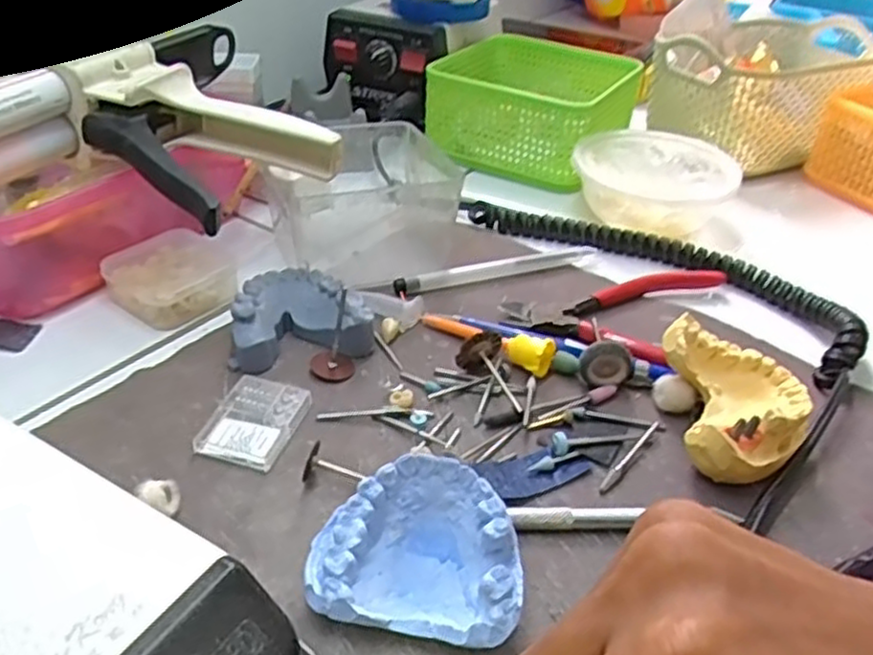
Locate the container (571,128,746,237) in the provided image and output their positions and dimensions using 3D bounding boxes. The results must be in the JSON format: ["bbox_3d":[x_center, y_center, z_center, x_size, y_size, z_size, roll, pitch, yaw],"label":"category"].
[{"bbox_3d":[0.142,-0.093,0.495,0.099,0.041,0.099,2,36,-2],"label":"container"}]

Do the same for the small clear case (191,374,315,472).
[{"bbox_3d":[-0.078,0.039,0.320,0.036,0.007,0.047,12,37,11],"label":"small clear case"}]

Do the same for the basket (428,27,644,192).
[{"bbox_3d":[0.076,-0.171,0.576,0.133,0.062,0.138,23,41,25],"label":"basket"}]

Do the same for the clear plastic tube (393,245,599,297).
[{"bbox_3d":[0.036,-0.034,0.431,0.124,0.008,0.010,-11,39,-19],"label":"clear plastic tube"}]

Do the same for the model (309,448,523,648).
[{"bbox_3d":[-0.005,0.075,0.252,0.068,0.035,0.052,9,37,8],"label":"model"}]

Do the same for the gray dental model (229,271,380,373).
[{"bbox_3d":[-0.068,-0.006,0.368,0.066,0.024,0.054,-9,38,-15],"label":"gray dental model"}]

